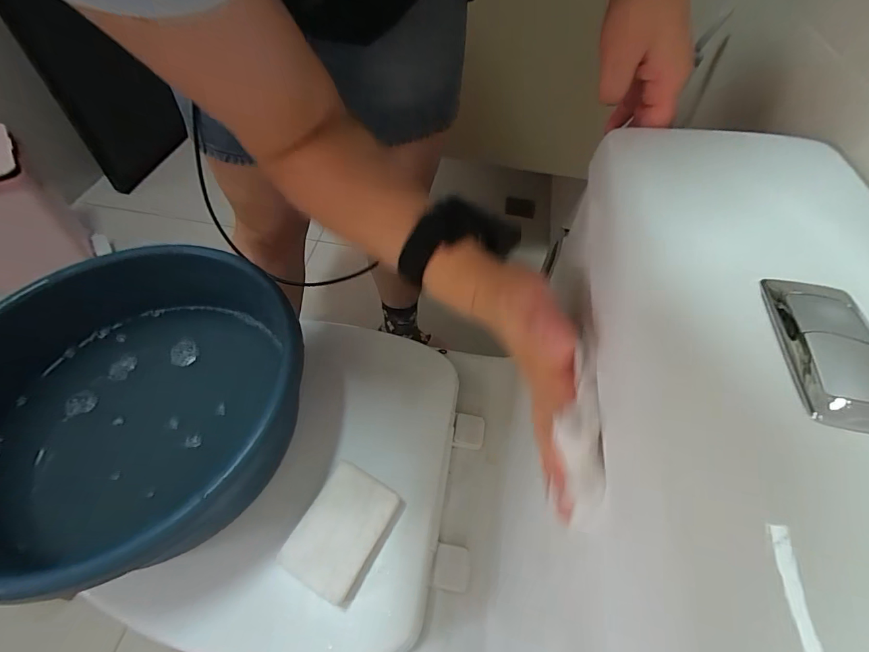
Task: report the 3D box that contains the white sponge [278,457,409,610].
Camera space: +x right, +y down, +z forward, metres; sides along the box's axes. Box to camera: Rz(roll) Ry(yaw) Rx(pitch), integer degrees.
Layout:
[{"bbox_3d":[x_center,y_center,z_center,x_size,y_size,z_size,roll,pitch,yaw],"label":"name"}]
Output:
[{"bbox_3d":[-0.082,0.184,0.371,0.071,0.031,0.096,25,56,15],"label":"white sponge"}]

